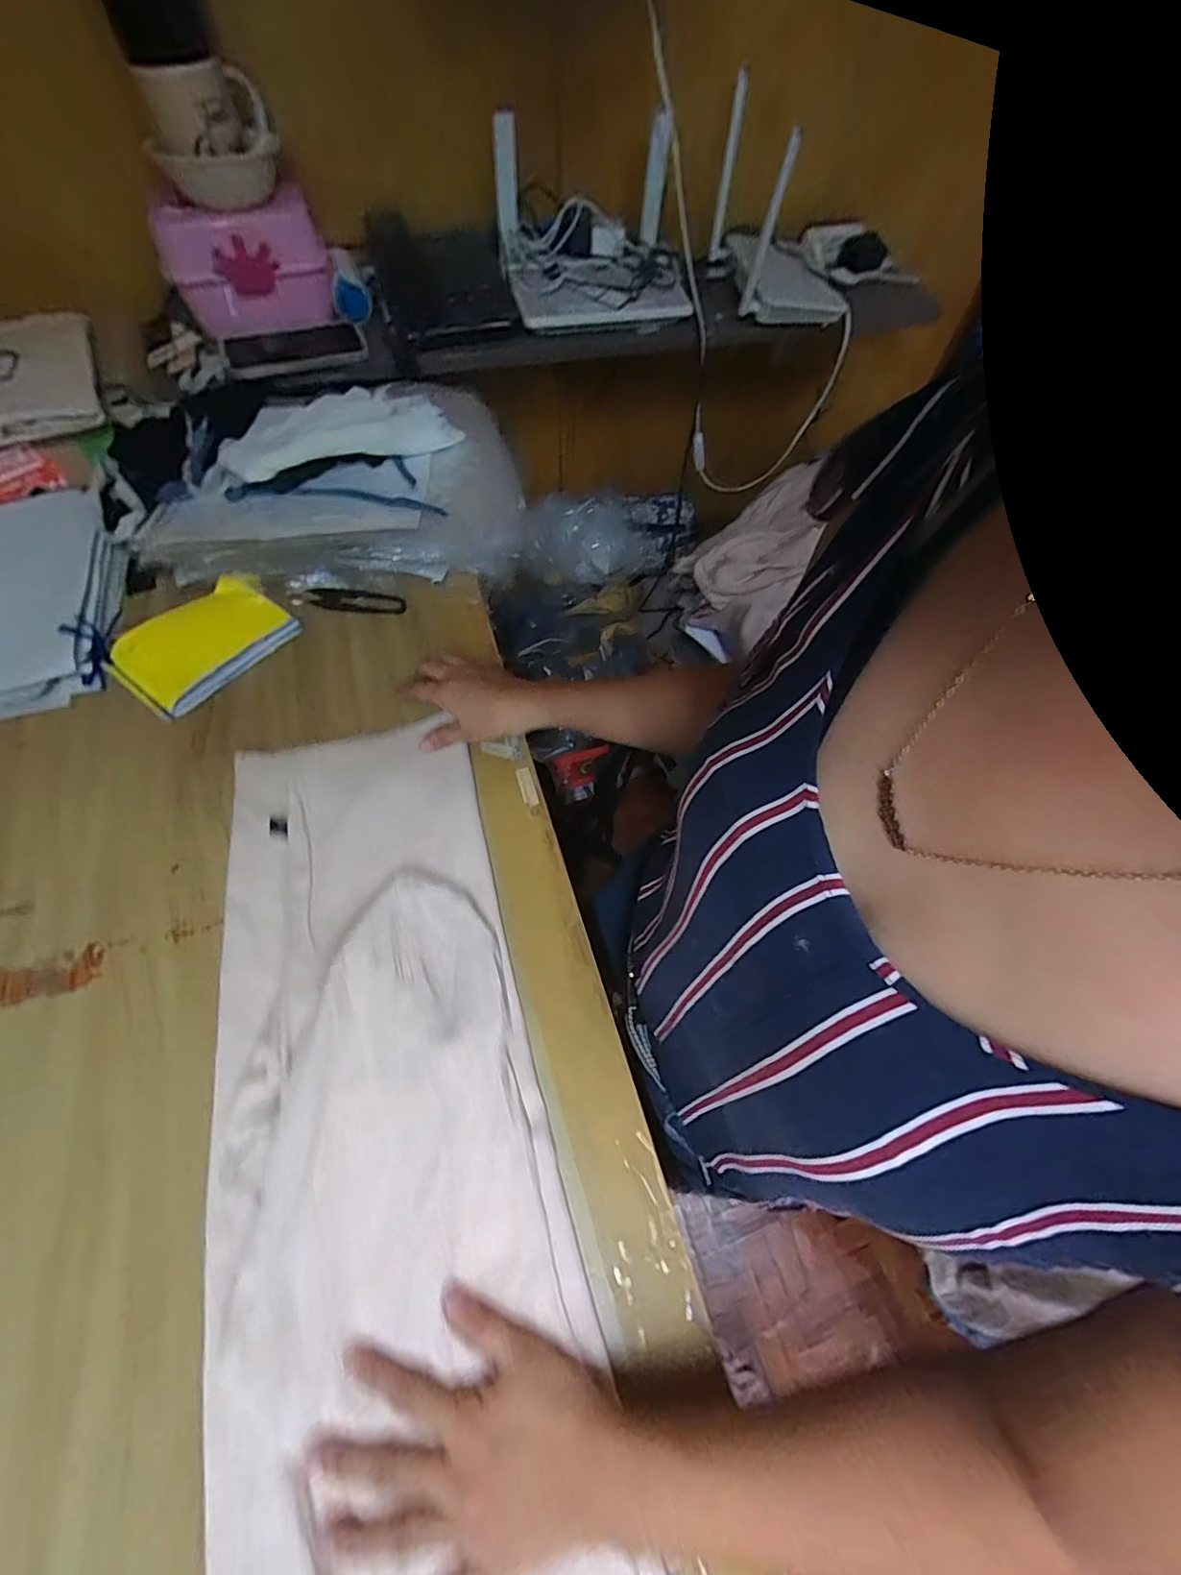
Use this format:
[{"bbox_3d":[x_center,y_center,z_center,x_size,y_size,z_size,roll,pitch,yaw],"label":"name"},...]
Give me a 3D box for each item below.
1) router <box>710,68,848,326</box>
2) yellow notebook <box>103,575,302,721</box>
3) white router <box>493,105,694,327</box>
[{"bbox_3d":[0.263,-0.758,0.725,0.148,0.170,0.221,-7,63,-6],"label":"router"},{"bbox_3d":[-0.362,-0.136,0.520,0.103,0.024,0.147,38,67,17],"label":"yellow notebook"},{"bbox_3d":[0.008,-0.702,0.687,0.230,0.146,0.146,-15,64,-10],"label":"white router"}]

